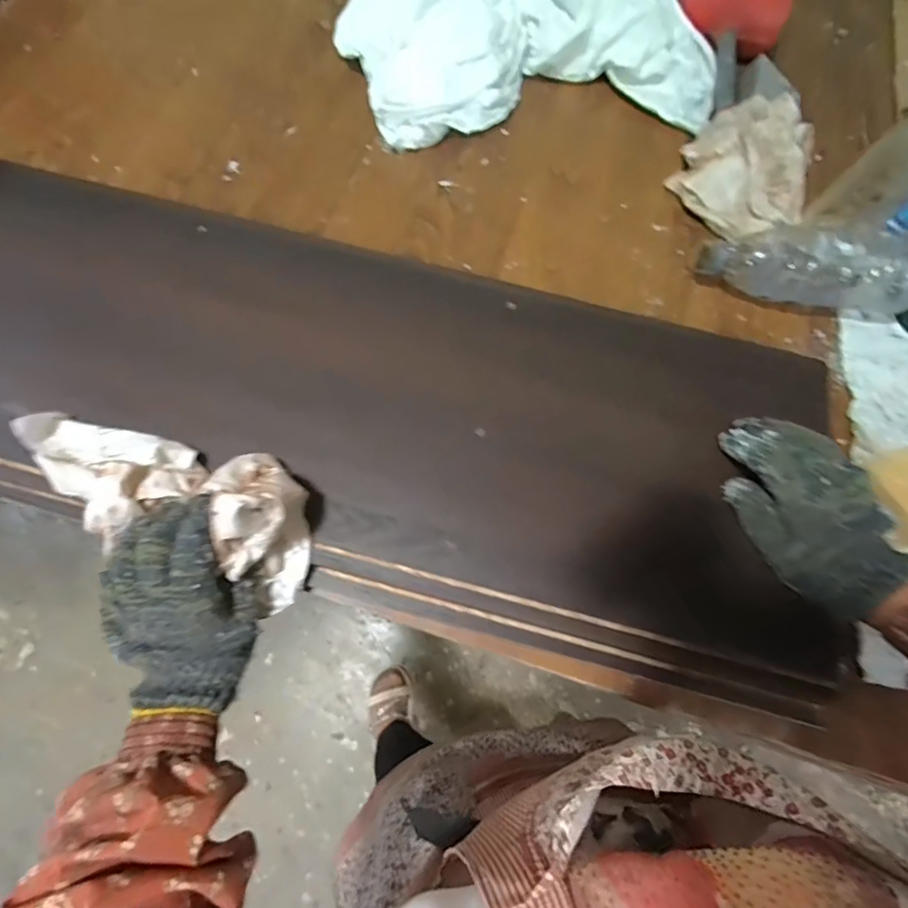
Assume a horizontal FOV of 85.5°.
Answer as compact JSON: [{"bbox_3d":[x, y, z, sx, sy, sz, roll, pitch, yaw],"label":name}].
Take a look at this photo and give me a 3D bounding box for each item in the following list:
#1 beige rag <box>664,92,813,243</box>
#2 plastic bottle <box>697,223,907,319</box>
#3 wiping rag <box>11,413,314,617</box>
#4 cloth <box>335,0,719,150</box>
[{"bbox_3d":[0.303,-0.294,0.504,0.136,0.051,0.141,-27,74,-10],"label":"beige rag"},{"bbox_3d":[0.333,-0.173,0.455,0.196,0.070,0.068,0,71,-2],"label":"plastic bottle"},{"bbox_3d":[-0.206,0.025,0.337,0.224,0.076,0.093,20,72,7],"label":"wiping rag"},{"bbox_3d":[0.087,-0.465,0.535,0.407,0.092,0.232,-4,71,-3],"label":"cloth"}]

